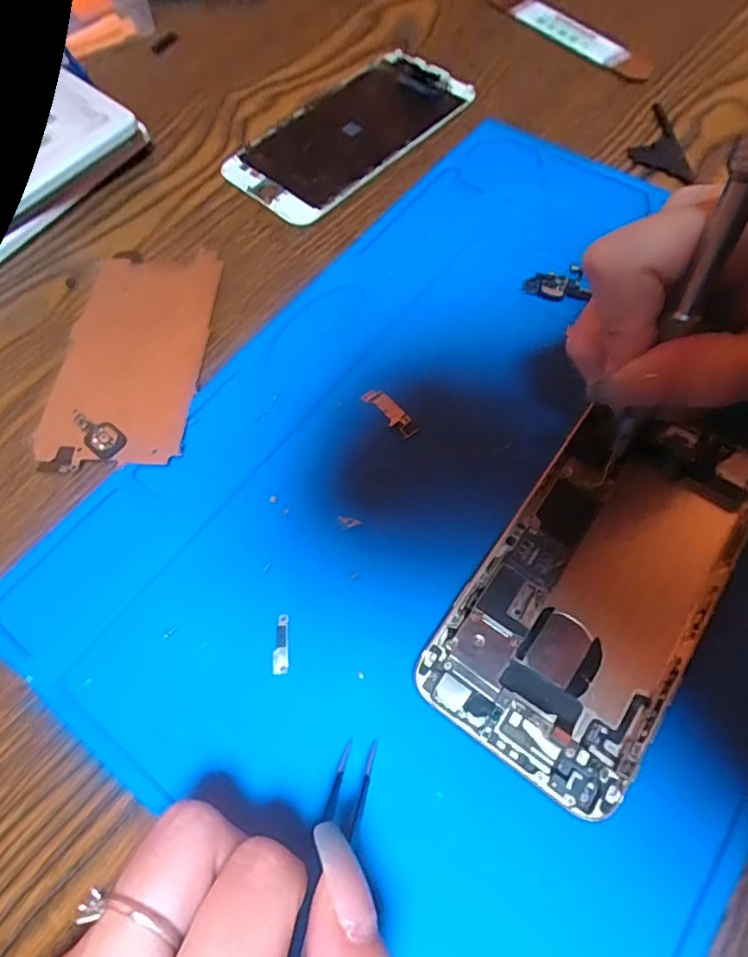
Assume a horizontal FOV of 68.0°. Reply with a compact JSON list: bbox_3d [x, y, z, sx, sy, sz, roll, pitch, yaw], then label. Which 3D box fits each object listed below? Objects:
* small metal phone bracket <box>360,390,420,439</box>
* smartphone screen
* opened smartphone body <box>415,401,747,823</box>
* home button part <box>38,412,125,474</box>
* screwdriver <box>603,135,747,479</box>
[{"bbox_3d":[0.006,-0.026,0.214,0.008,0.004,0.026,-40,70,-16],"label":"small metal phone bracket"},{"bbox_3d":[-0.012,-0.182,0.288,0.065,0.004,0.132,41,73,19],"label":"smartphone screen"},{"bbox_3d":[0.075,0.031,0.183,0.066,0.007,0.132,33,70,16],"label":"opened smartphone body"},{"bbox_3d":[-0.110,-0.011,0.210,0.024,0.005,0.027,28,69,14],"label":"home button part"},{"bbox_3d":[0.082,-0.039,0.153,0.009,0.097,0.008,11,44,7],"label":"screwdriver"}]

